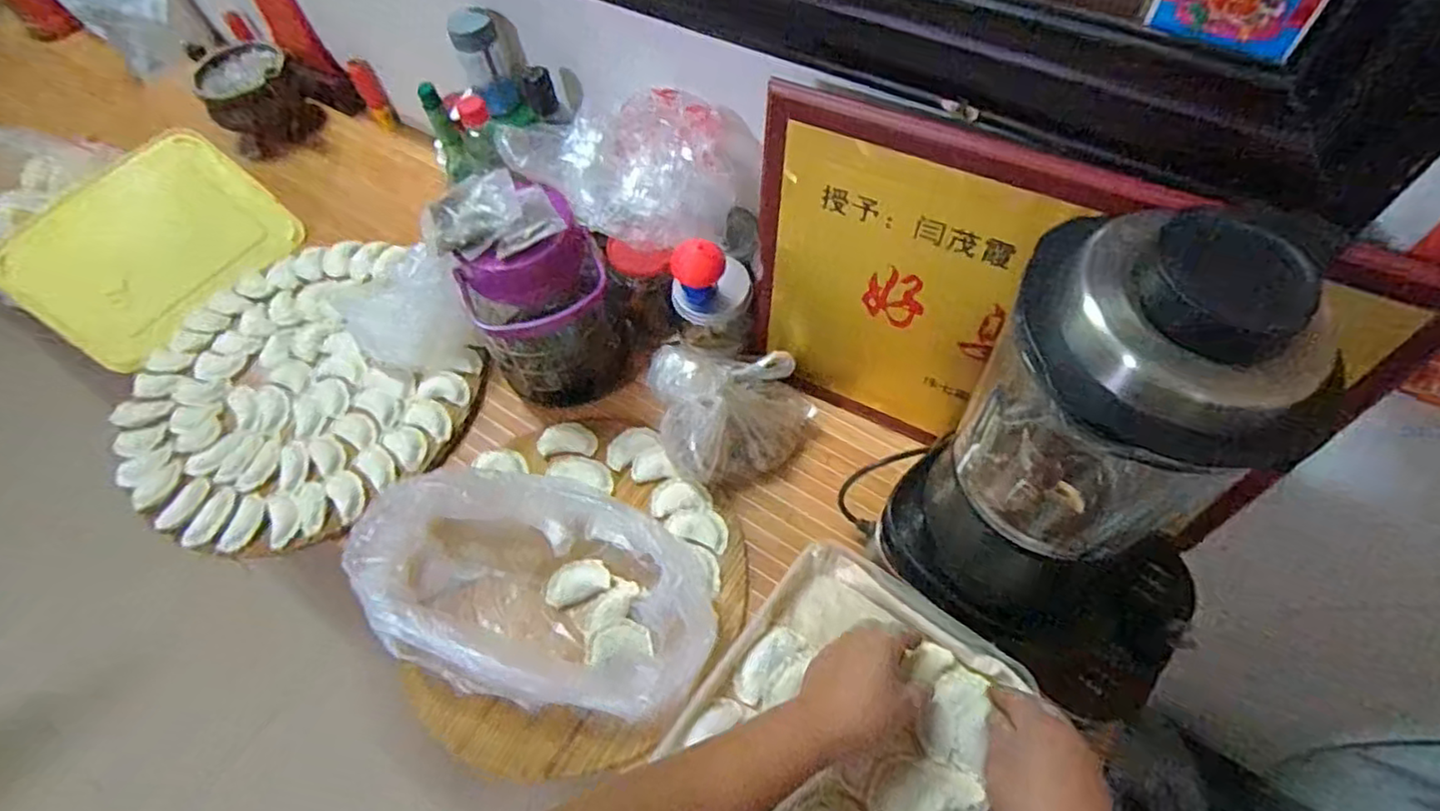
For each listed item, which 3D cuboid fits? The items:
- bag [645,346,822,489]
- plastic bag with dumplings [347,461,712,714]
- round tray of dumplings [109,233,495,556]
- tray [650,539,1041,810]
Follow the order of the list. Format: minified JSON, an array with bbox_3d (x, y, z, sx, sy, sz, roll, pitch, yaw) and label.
[{"bbox_3d":[0.017,0.007,0.706,0.167,0.136,0.122,-10,59,-1],"label":"bag"},{"bbox_3d":[-0.168,0.169,0.621,0.315,0.105,0.192,3,60,6],"label":"plastic bag with dumplings"},{"bbox_3d":[-0.532,-0.027,0.821,0.382,0.030,0.429,-37,63,-16],"label":"round tray of dumplings"},{"bbox_3d":[0.086,0.279,0.521,0.219,0.028,0.298,34,68,21],"label":"tray"}]

